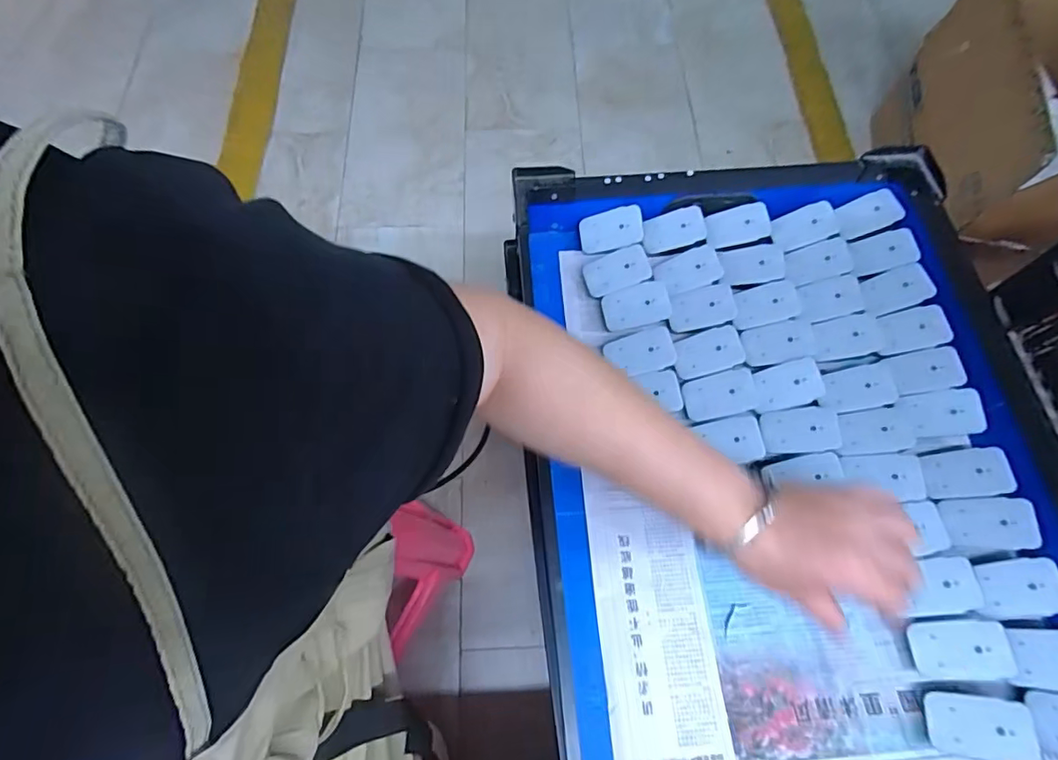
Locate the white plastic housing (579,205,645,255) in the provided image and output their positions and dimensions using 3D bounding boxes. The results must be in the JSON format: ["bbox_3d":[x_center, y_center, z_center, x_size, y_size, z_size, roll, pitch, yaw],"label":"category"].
[{"bbox_3d":[0.091,-0.167,0.621,0.072,0.008,0.046,-8,81,23],"label":"white plastic housing"}]

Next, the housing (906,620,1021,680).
[{"bbox_3d":[0.361,0.225,0.461,0.071,0.012,0.045,-12,68,21],"label":"housing"}]

